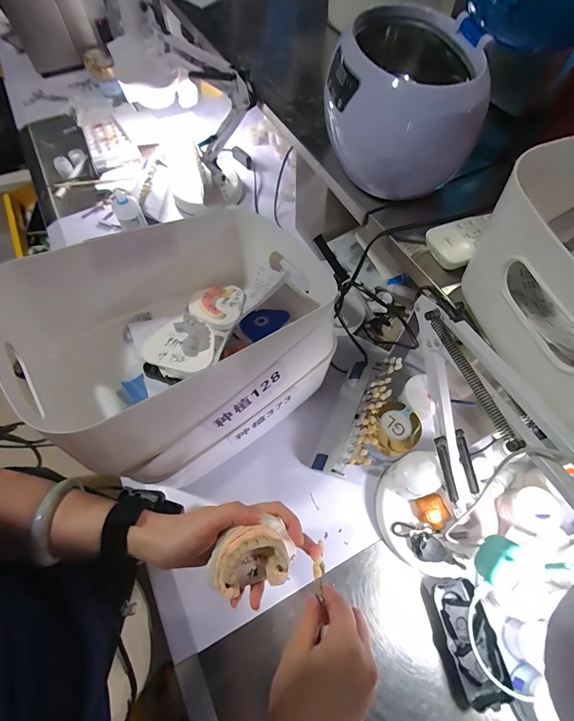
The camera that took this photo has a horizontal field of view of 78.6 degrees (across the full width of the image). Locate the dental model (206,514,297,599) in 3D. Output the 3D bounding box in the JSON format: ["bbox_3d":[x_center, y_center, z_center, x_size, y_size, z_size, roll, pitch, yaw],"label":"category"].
[{"bbox_3d":[-0.032,0.174,0.300,0.074,0.030,0.062,-21,104,-9],"label":"dental model"}]

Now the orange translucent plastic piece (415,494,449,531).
[{"bbox_3d":[0.174,0.183,0.424,0.029,0.028,0.036,-18,64,-8],"label":"orange translucent plastic piece"}]

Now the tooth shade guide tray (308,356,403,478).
[{"bbox_3d":[0.093,0.073,0.483,0.068,0.074,0.174,21,65,12],"label":"tooth shade guide tray"}]

